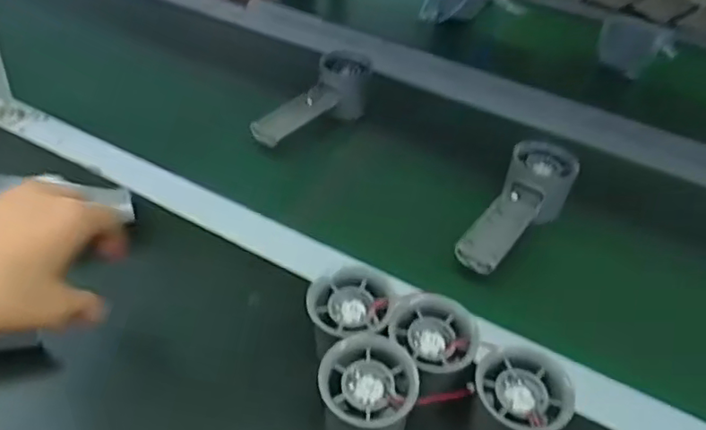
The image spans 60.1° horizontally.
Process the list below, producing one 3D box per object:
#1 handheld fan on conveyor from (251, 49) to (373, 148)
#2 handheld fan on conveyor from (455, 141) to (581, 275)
[{"bbox_3d":[-0.038,-0.109,0.624,0.053,0.058,0.159,26,45,22],"label":"handheld fan on conveyor"},{"bbox_3d":[0.144,-0.001,0.524,0.057,0.057,0.159,24,44,20],"label":"handheld fan on conveyor"}]

